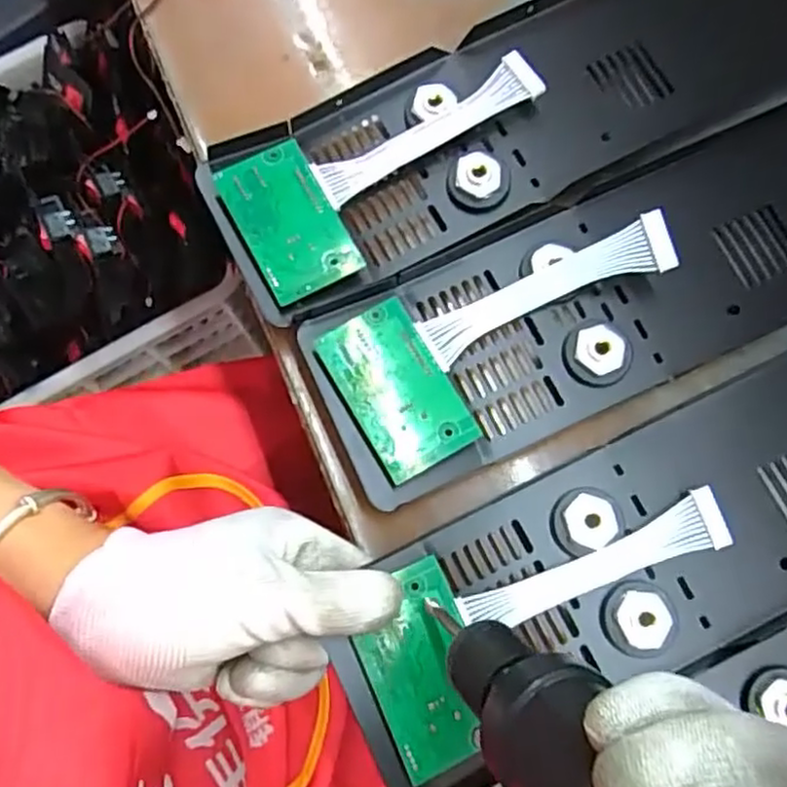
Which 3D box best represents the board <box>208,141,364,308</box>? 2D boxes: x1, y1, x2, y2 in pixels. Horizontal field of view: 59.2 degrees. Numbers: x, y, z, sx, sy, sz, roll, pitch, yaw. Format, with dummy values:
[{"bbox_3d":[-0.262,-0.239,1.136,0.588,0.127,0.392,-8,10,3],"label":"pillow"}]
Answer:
[{"bbox_3d":[-0.049,-0.081,0.327,0.045,0.006,0.074,-28,80,-10],"label":"board"}]

